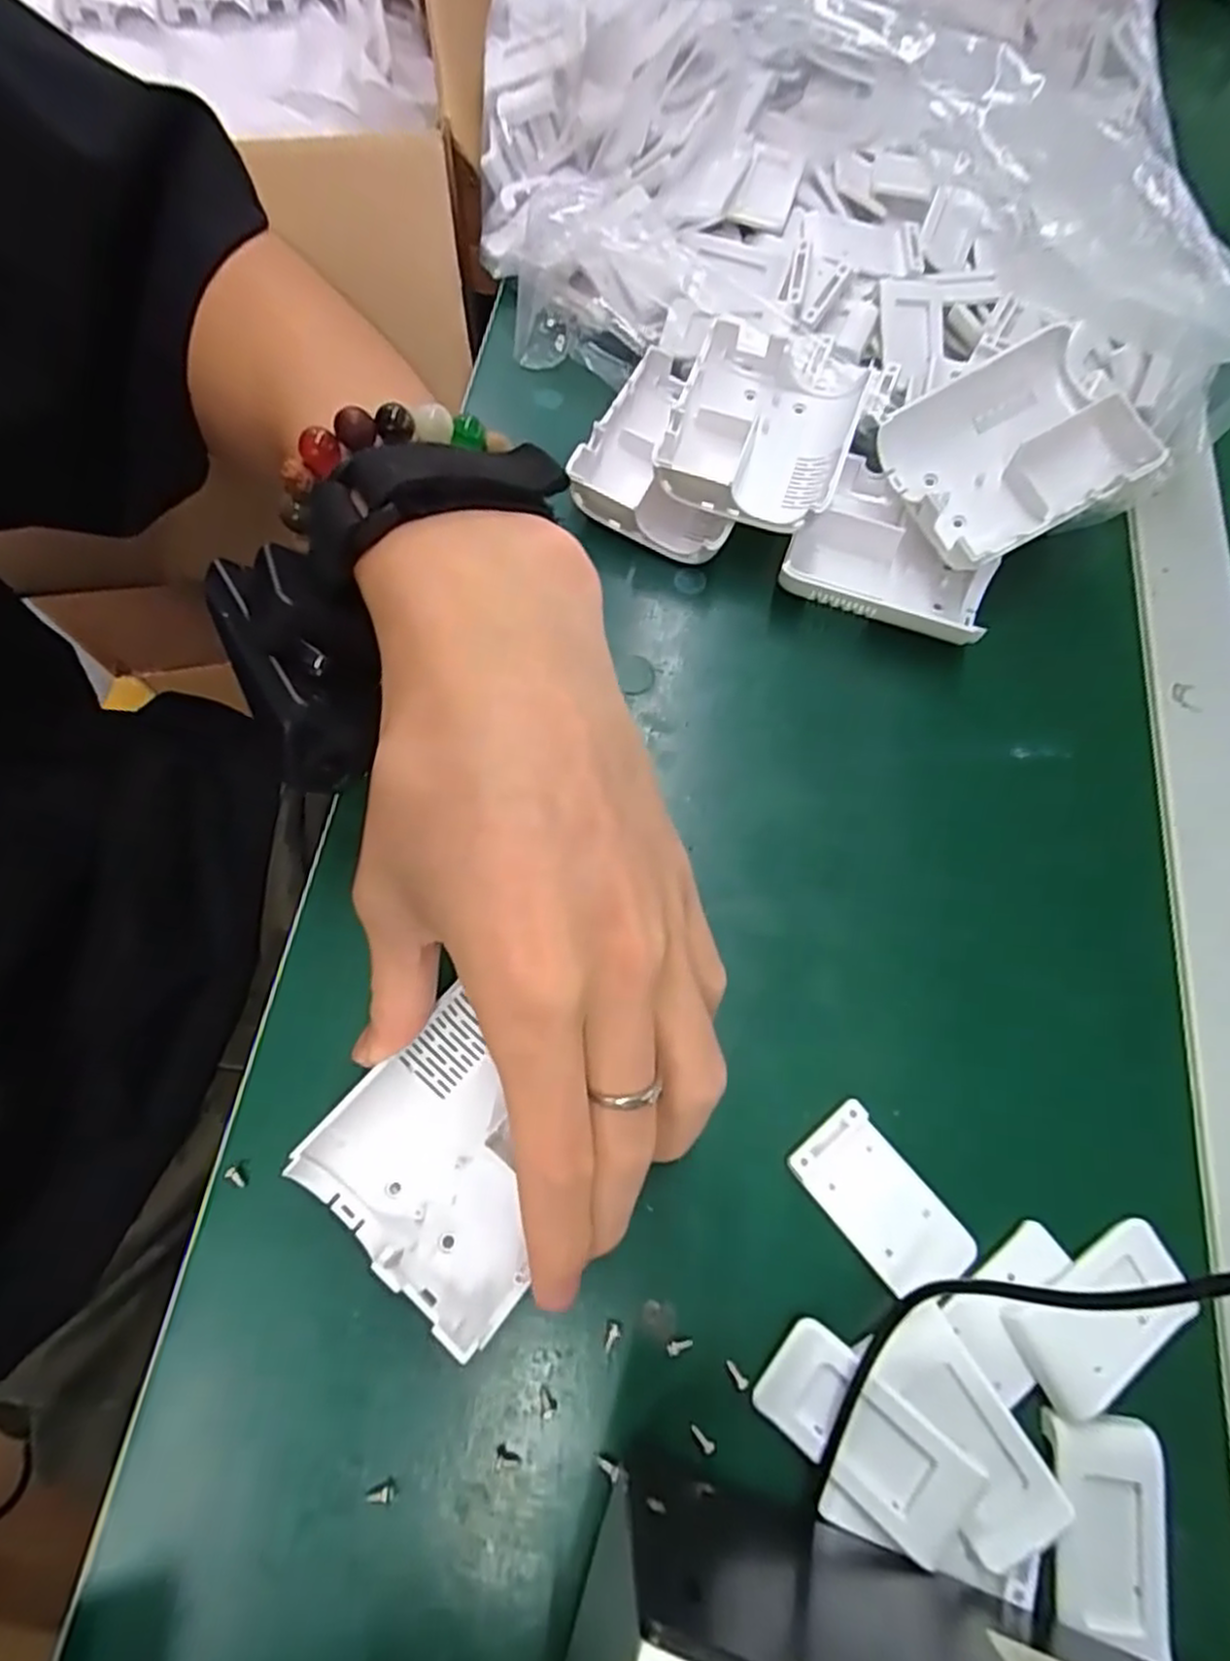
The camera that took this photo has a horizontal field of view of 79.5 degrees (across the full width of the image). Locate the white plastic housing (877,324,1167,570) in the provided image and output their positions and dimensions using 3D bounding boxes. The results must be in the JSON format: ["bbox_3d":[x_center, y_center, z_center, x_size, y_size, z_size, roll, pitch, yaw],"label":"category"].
[{"bbox_3d":[0.155,-0.146,0.283,0.084,0.026,0.067,-24,72,-11],"label":"white plastic housing"}]

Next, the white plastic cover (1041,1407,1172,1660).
[{"bbox_3d":[0.129,0.183,0.193,0.029,0.006,0.050,10,69,2],"label":"white plastic cover"}]

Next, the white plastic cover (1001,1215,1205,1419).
[{"bbox_3d":[0.140,0.137,0.209,0.056,0.008,0.028,-25,72,-11],"label":"white plastic cover"}]

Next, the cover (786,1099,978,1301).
[{"bbox_3d":[0.078,0.110,0.219,0.028,0.008,0.053,-37,75,-14],"label":"cover"}]

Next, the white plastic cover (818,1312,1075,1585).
[{"bbox_3d":[0.065,0.159,0.194,0.054,0.004,0.027,34,84,23],"label":"white plastic cover"}]

